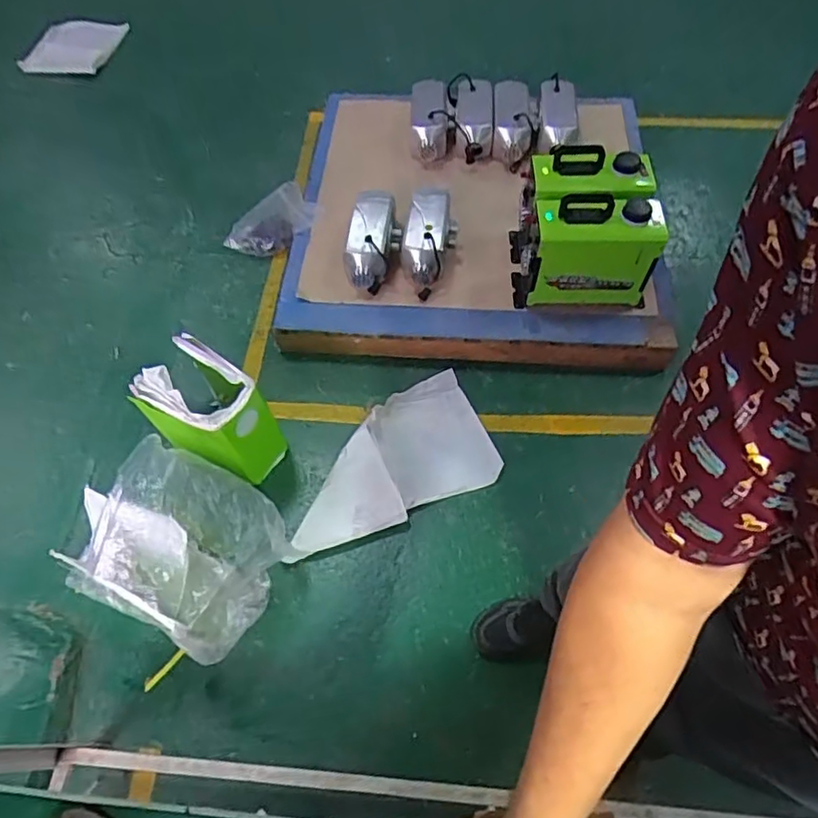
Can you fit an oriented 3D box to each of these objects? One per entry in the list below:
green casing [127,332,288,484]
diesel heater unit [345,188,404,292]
[{"bbox_3d":[-0.471,0.018,1.411,0.265,0.338,0.217,32,66,18],"label":"green casing"},{"bbox_3d":[-0.098,-0.490,1.660,0.143,0.092,0.337,8,61,6],"label":"diesel heater unit"}]

